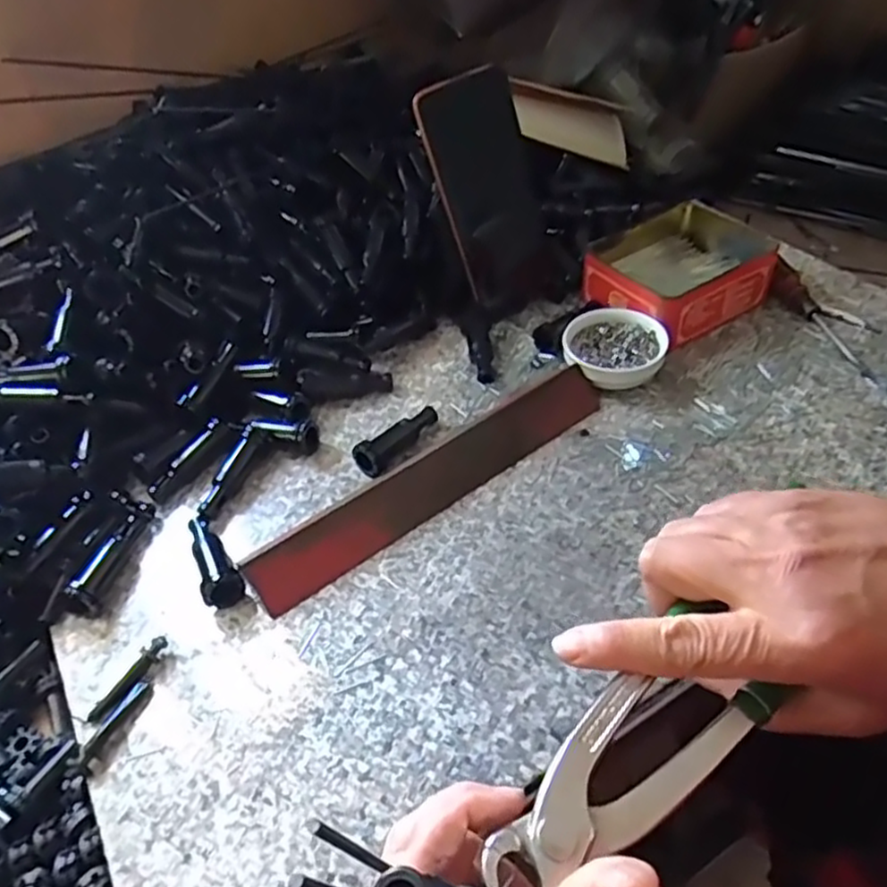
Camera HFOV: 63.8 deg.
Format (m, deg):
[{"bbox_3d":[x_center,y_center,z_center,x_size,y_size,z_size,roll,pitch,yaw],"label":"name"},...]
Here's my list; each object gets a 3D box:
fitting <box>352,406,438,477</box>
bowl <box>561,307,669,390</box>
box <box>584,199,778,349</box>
[{"bbox_3d":[-0.031,-0.006,0.480,0.023,0.025,0.069,23,53,27],"label":"fitting"},{"bbox_3d":[0.122,-0.066,0.516,0.068,0.029,0.064,-4,45,4],"label":"bowl"},{"bbox_3d":[0.186,-0.138,0.567,0.137,0.046,0.108,-30,49,-21],"label":"box"}]

